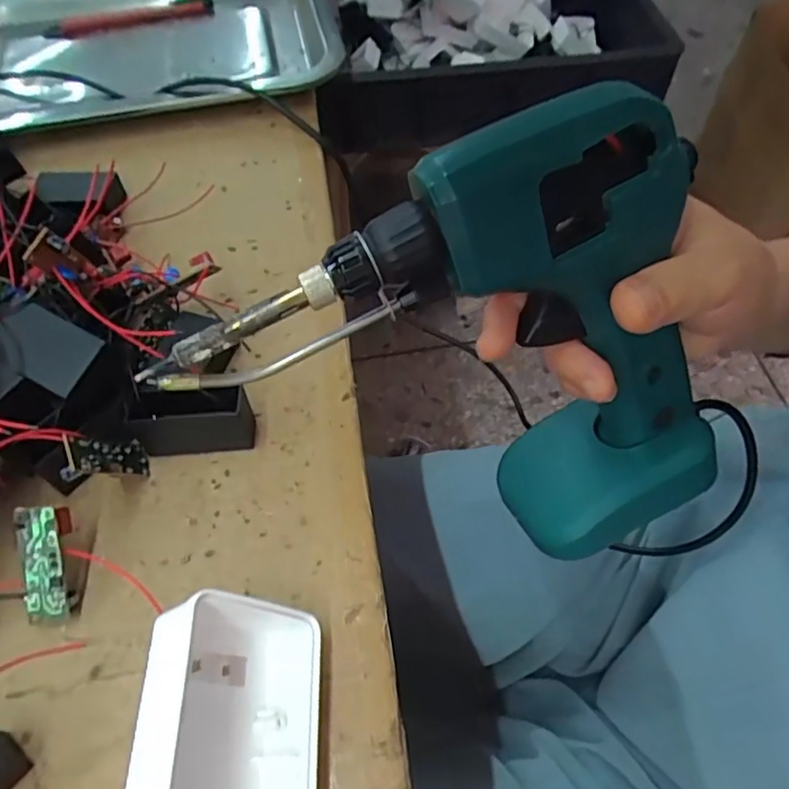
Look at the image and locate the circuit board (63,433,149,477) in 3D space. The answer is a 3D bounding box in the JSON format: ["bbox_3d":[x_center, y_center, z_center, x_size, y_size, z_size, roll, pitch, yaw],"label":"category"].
[{"bbox_3d":[-0.121,0.025,0.259,0.006,0.044,0.018,-24,75,12],"label":"circuit board"}]

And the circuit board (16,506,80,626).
[{"bbox_3d":[-0.135,0.065,0.240,0.016,0.009,0.044,-8,88,-6],"label":"circuit board"}]

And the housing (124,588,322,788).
[{"bbox_3d":[-0.051,0.113,0.191,0.034,0.054,0.088,-29,47,25],"label":"housing"}]

